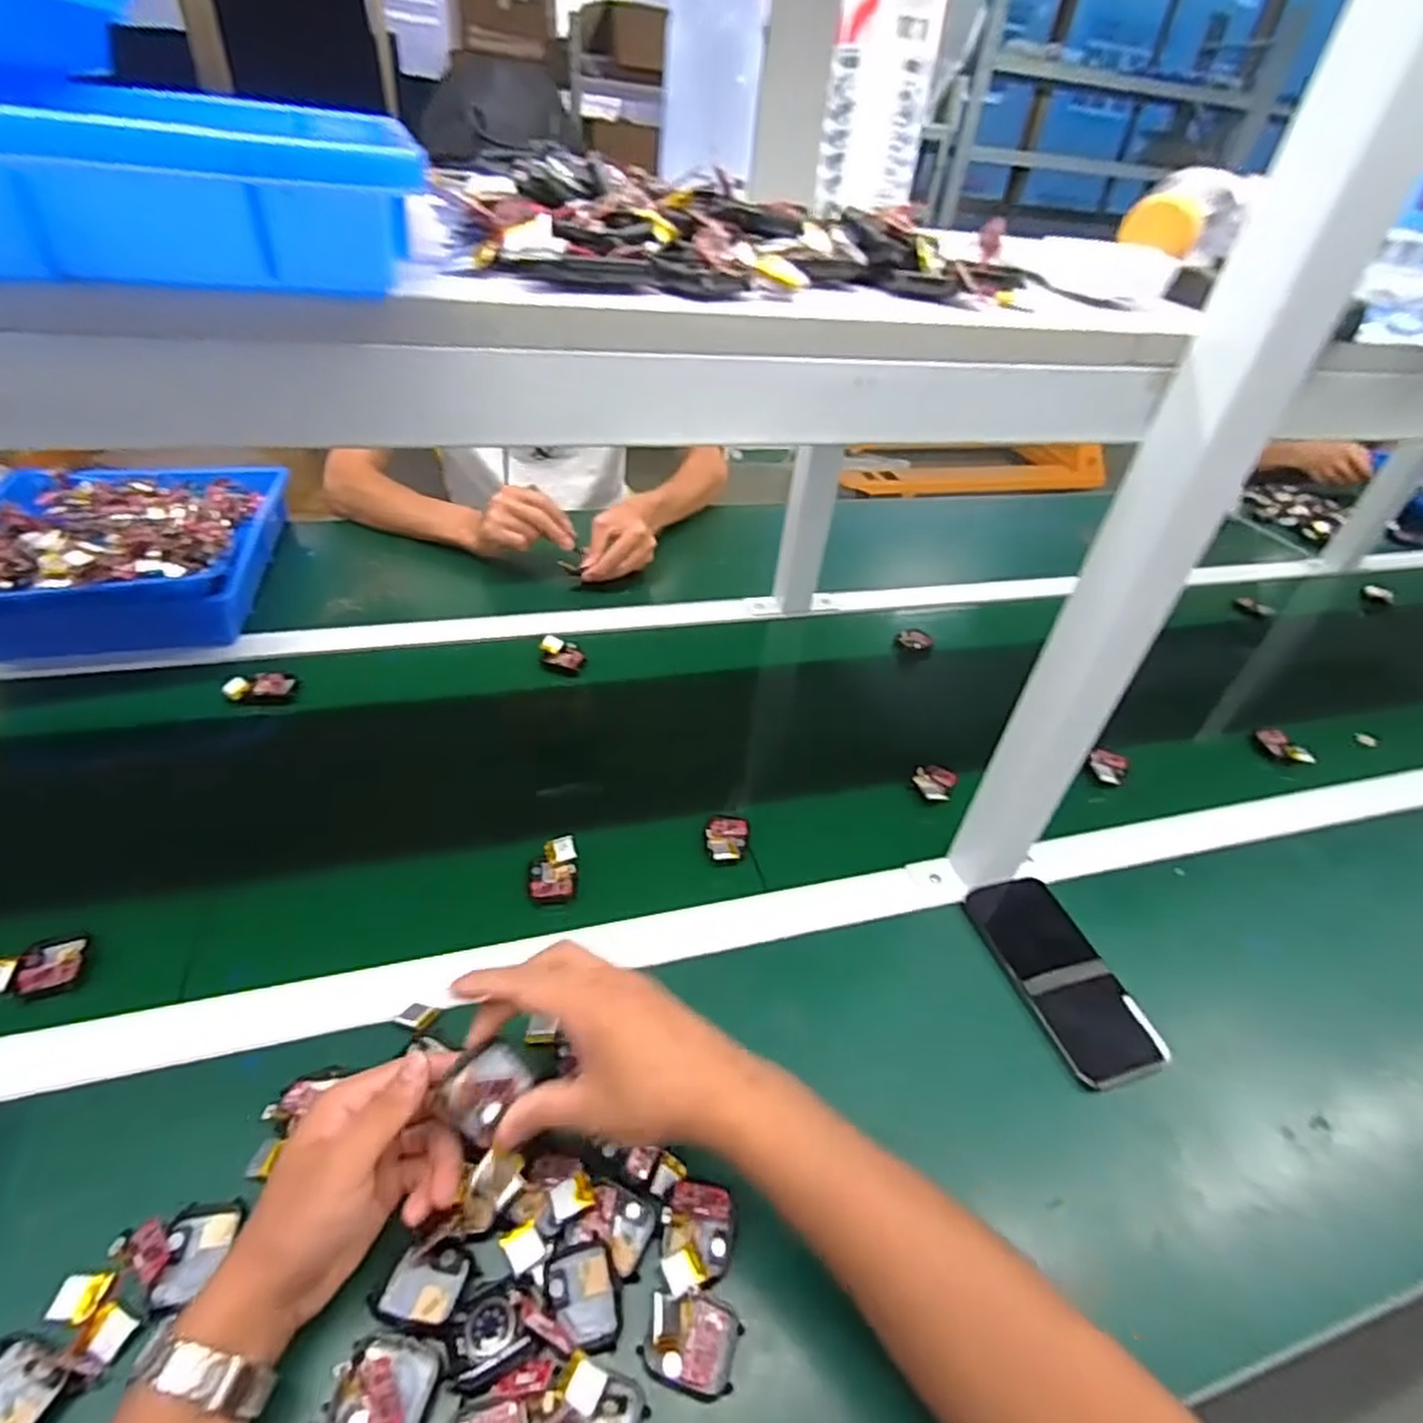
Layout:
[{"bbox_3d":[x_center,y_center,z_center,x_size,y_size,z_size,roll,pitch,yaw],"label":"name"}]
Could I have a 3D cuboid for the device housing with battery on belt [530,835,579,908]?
[{"bbox_3d":[-0.126,0.127,0.575,0.038,0.021,0.052,0,40,-8],"label":"device housing with battery on belt"}]

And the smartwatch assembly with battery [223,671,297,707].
[{"bbox_3d":[-0.447,-0.024,0.715,0.063,0.019,0.037,-1,41,-9],"label":"smartwatch assembly with battery"}]

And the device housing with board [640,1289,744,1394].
[{"bbox_3d":[-0.009,0.317,0.362,0.047,0.014,0.035,15,41,10],"label":"device housing with board"}]

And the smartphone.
[{"bbox_3d":[0.267,0.198,0.545,0.078,0.017,0.160,-7,42,-15],"label":"smartphone"}]

